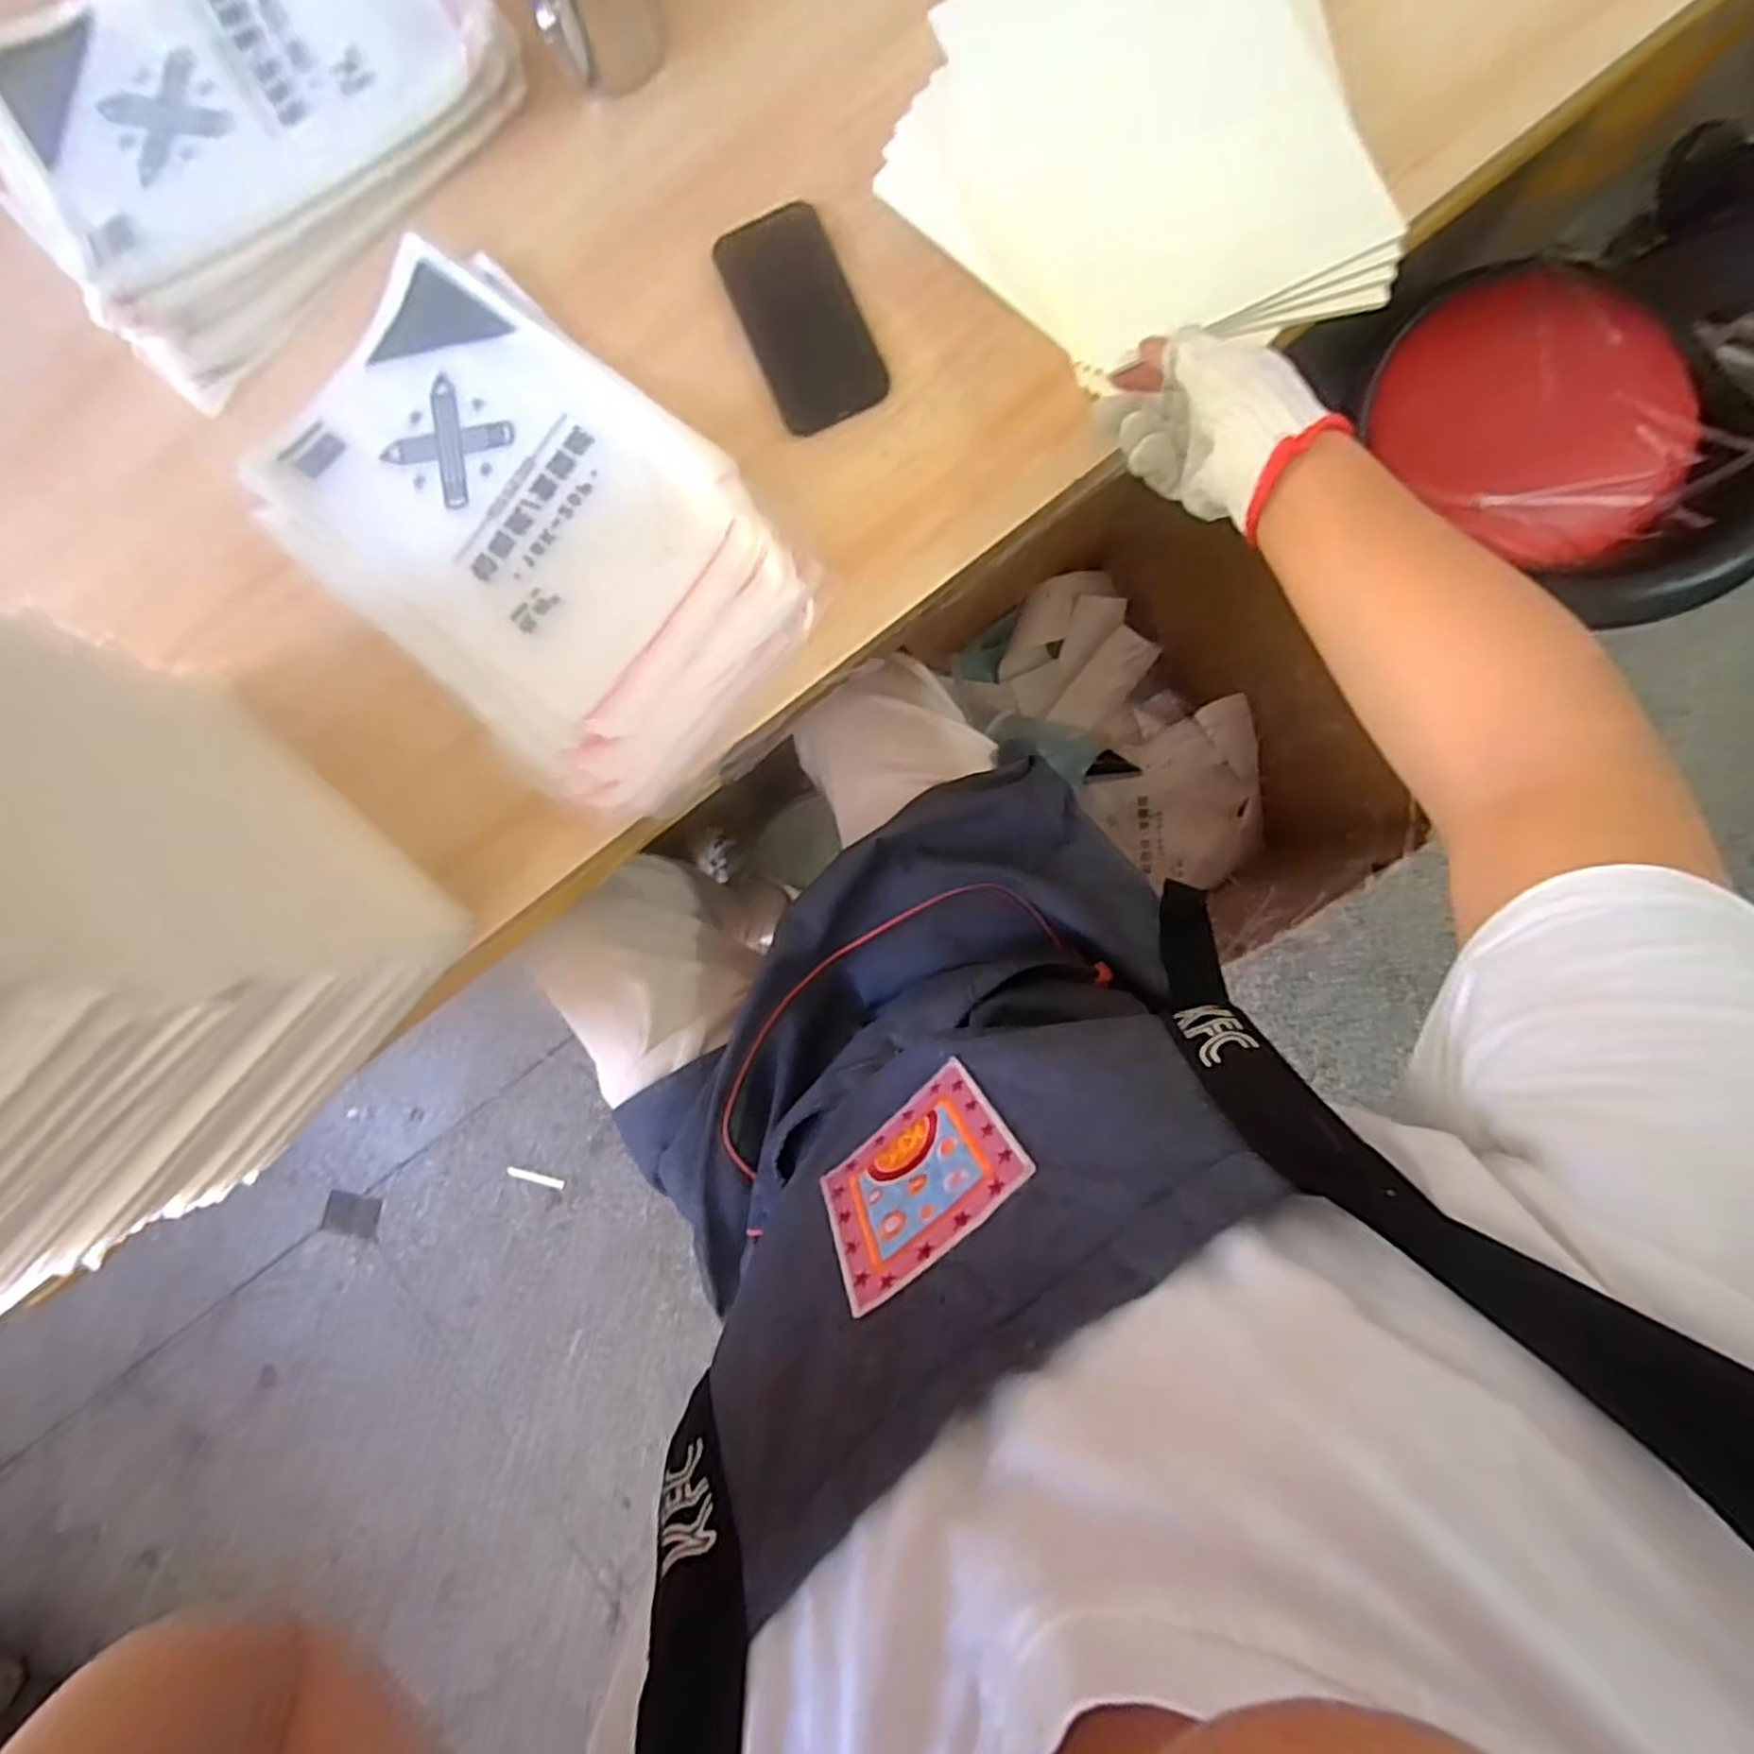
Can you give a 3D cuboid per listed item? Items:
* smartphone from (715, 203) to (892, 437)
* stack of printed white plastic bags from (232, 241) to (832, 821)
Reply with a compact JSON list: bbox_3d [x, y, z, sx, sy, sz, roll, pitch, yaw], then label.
[{"bbox_3d":[-0.052,-0.374,0.504,0.072,0.008,0.143,-25,86,3],"label":"smartphone"},{"bbox_3d":[-0.227,-0.232,0.508,0.371,0.031,0.233,39,91,5],"label":"stack of printed white plastic bags"}]

